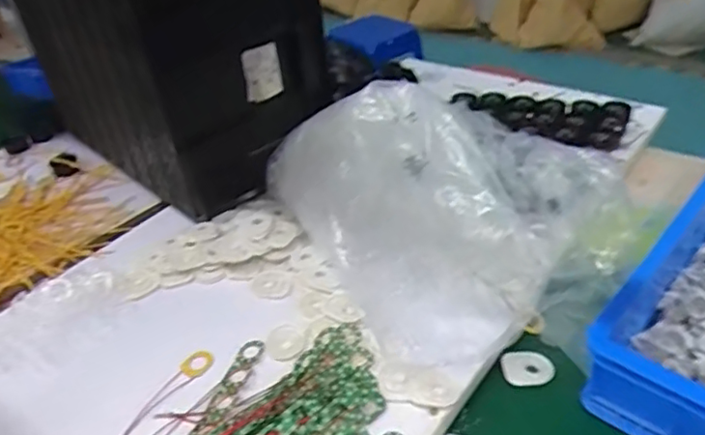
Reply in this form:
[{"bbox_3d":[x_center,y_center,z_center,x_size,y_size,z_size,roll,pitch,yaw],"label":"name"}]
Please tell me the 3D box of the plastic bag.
[{"bbox_3d":[0.131,-0.039,0.822,0.362,0.161,0.455,-24,41,-21],"label":"plastic bag"}]

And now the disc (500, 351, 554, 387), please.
[{"bbox_3d":[0.210,0.180,0.723,0.063,0.004,0.041,-2,53,-6],"label":"disc"}]

